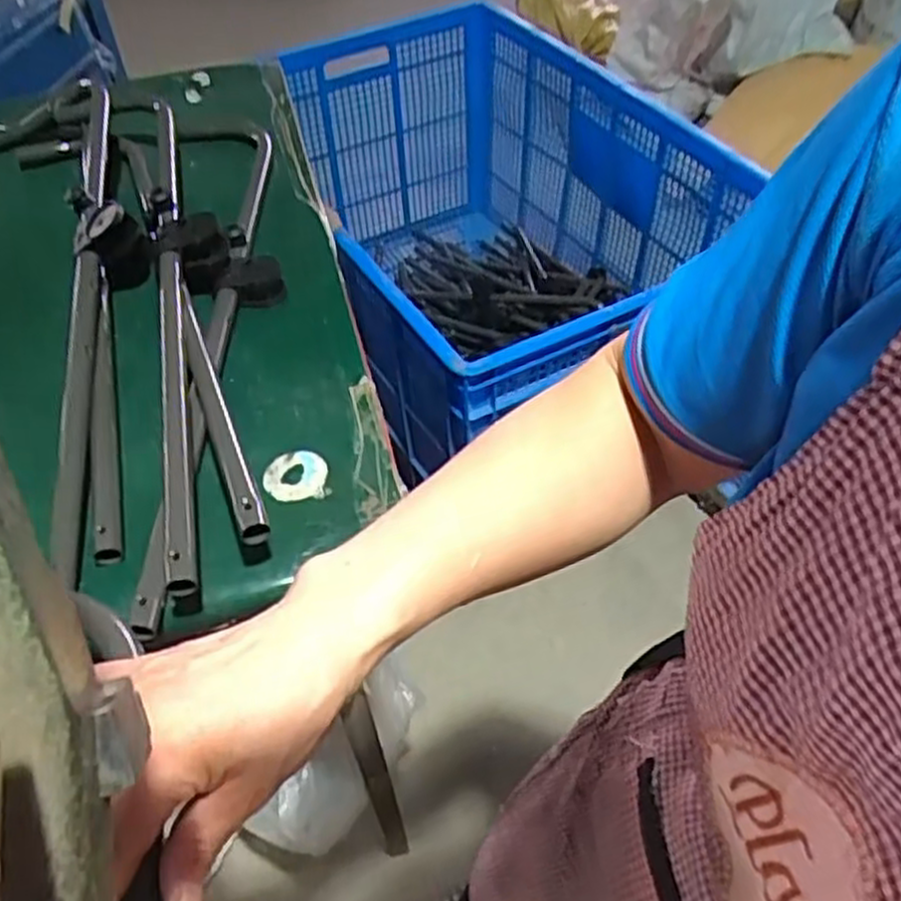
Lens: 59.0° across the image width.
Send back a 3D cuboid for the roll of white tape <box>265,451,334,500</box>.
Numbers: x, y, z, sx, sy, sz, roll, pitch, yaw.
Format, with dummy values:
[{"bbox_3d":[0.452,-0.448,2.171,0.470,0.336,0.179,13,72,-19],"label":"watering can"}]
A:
[{"bbox_3d":[-0.113,0.019,0.581,0.047,0.008,0.044,-1,50,1],"label":"roll of white tape"}]

